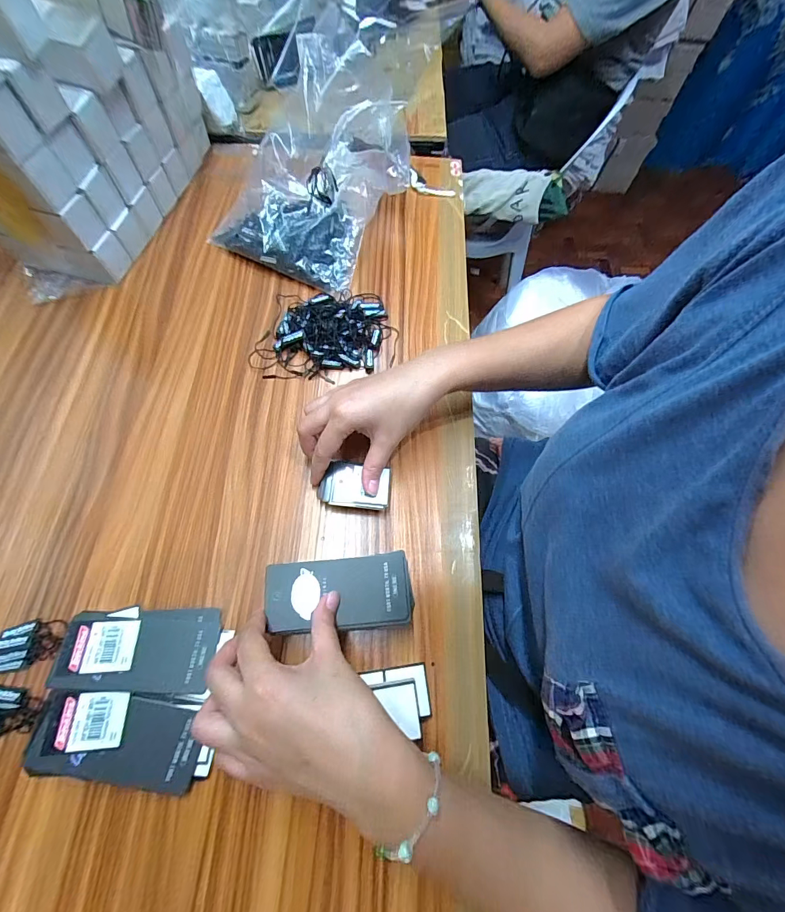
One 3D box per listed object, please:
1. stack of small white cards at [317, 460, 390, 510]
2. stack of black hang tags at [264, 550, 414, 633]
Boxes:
[{"bbox_3d":[-0.035,0.025,0.352,0.064,0.013,0.045,5,67,0],"label":"stack of small white cards"},{"bbox_3d":[-0.042,0.108,0.310,0.111,0.033,0.058,0,67,-7],"label":"stack of black hang tags"}]

